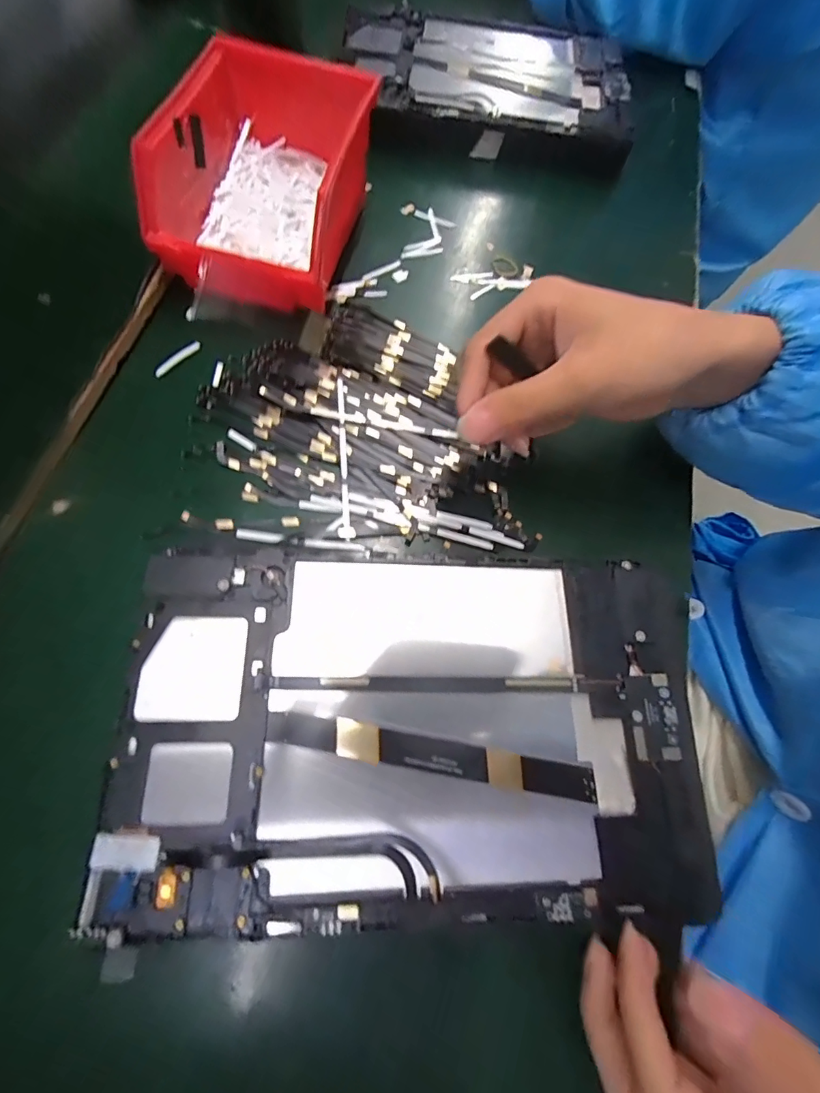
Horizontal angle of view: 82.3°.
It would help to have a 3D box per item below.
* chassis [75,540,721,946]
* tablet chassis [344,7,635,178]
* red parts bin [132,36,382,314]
[{"bbox_3d":[0.006,0.074,0.204,0.242,0.007,0.148,5,69,-5],"label":"chassis"},{"bbox_3d":[0.065,-0.388,0.401,0.241,0.045,0.162,9,64,2],"label":"tablet chassis"},{"bbox_3d":[-0.093,-0.224,0.299,0.116,0.078,0.150,14,69,0],"label":"red parts bin"}]

